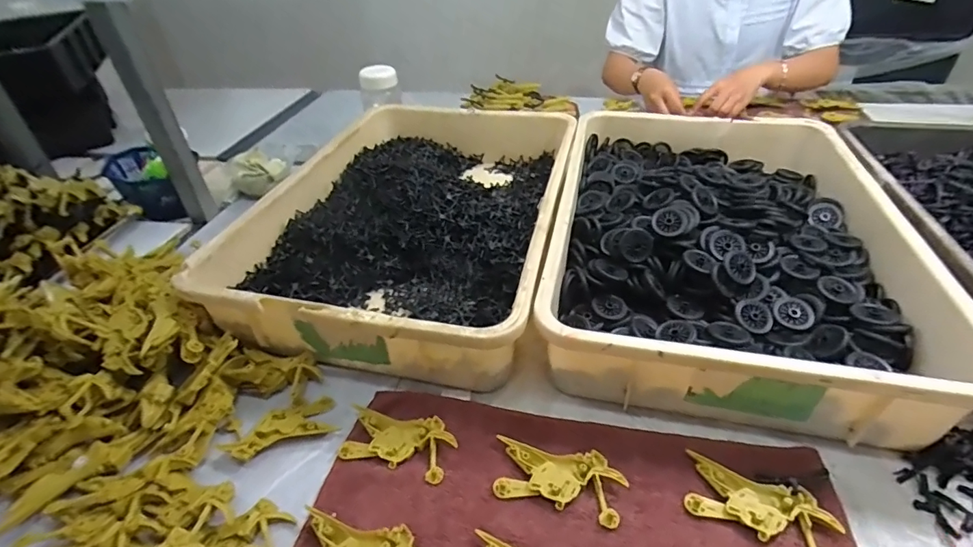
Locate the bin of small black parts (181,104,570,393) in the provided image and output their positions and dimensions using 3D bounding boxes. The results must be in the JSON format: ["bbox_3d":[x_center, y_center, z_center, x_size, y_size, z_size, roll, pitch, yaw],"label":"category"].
[{"bbox_3d":[-0.081,-0.089,0.645,0.352,0.091,0.517,6,40,12],"label":"bin of small black parts"}]

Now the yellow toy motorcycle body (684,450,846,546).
[{"bbox_3d":[0.206,0.176,0.360,0.100,0.008,0.049,17,43,24],"label":"yellow toy motorcycle body"}]

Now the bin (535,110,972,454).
[{"bbox_3d":[0.267,-0.053,0.574,0.349,0.089,0.505,6,39,12],"label":"bin"}]

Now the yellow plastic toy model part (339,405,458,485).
[{"bbox_3d":[-0.079,0.146,0.420,0.101,0.011,0.052,9,40,16],"label":"yellow plastic toy model part"}]

